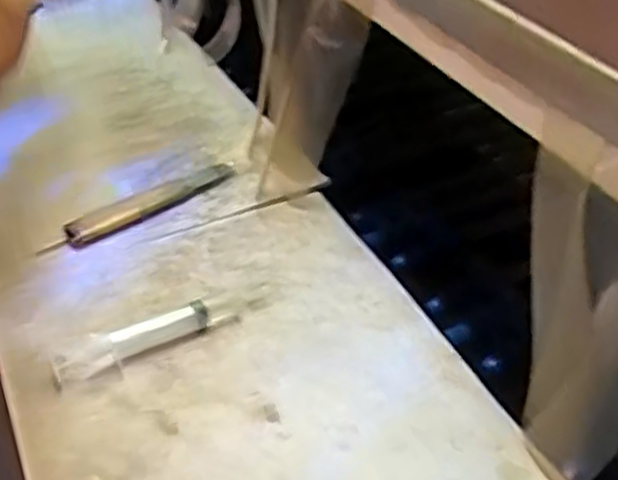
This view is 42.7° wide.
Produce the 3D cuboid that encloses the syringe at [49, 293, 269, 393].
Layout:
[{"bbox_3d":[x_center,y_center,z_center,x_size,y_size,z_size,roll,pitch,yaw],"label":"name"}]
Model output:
[{"bbox_3d":[-0.104,0.064,0.569,0.162,0.025,0.022,-21,43,-22],"label":"syringe"}]

